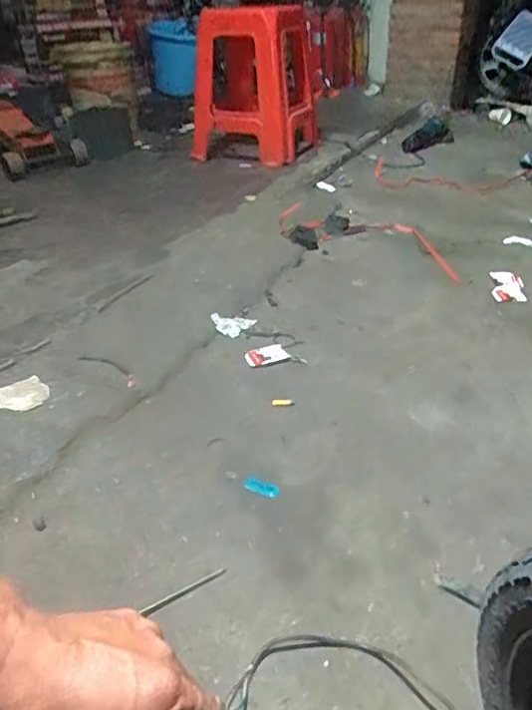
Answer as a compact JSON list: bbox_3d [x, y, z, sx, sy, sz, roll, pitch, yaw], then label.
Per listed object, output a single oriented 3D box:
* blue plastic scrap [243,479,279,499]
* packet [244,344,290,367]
[{"bbox_3d":[-0.007,0.199,0.855,0.052,0.008,0.019,14,38,16],"label":"blue plastic scrap"},{"bbox_3d":[0.000,0.000,1.109,0.084,0.011,0.050,-13,39,-18],"label":"packet"}]

